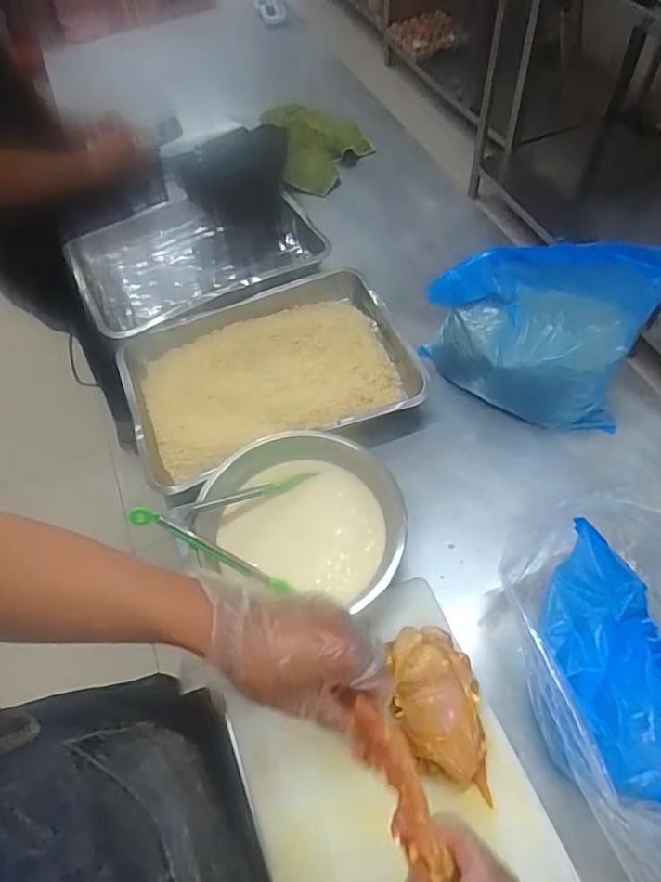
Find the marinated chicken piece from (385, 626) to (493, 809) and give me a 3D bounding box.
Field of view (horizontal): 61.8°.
[{"bbox_3d":[0.102,0.254,0.531,0.081,0.052,0.141,-6,58,1],"label":"marinated chicken piece"}]

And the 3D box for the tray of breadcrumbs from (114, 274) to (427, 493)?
[{"bbox_3d":[-0.084,-0.099,0.774,0.385,0.045,0.281,-19,58,-7],"label":"tray of breadcrumbs"}]

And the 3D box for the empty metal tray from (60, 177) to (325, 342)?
[{"bbox_3d":[-0.221,-0.310,0.933,0.382,0.073,0.284,-26,59,-11],"label":"empty metal tray"}]

